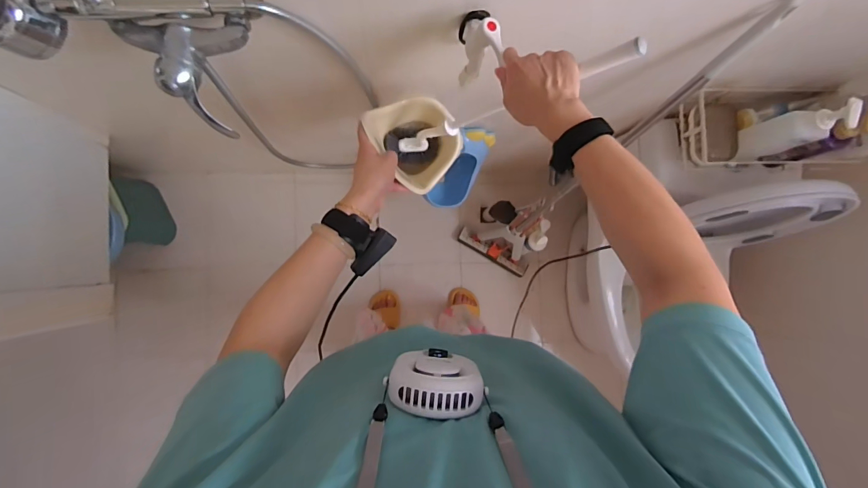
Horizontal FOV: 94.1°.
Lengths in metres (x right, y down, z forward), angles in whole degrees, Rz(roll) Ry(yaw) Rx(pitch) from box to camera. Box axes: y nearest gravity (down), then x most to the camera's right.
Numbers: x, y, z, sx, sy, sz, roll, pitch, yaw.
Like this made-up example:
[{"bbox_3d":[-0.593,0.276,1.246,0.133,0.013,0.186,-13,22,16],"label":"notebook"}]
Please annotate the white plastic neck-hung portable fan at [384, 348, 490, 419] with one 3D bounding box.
[{"bbox_3d":[0.003,0.123,0.366,0.089,0.084,0.038,2,87,-6],"label":"white plastic neck-hung portable fan"}]

